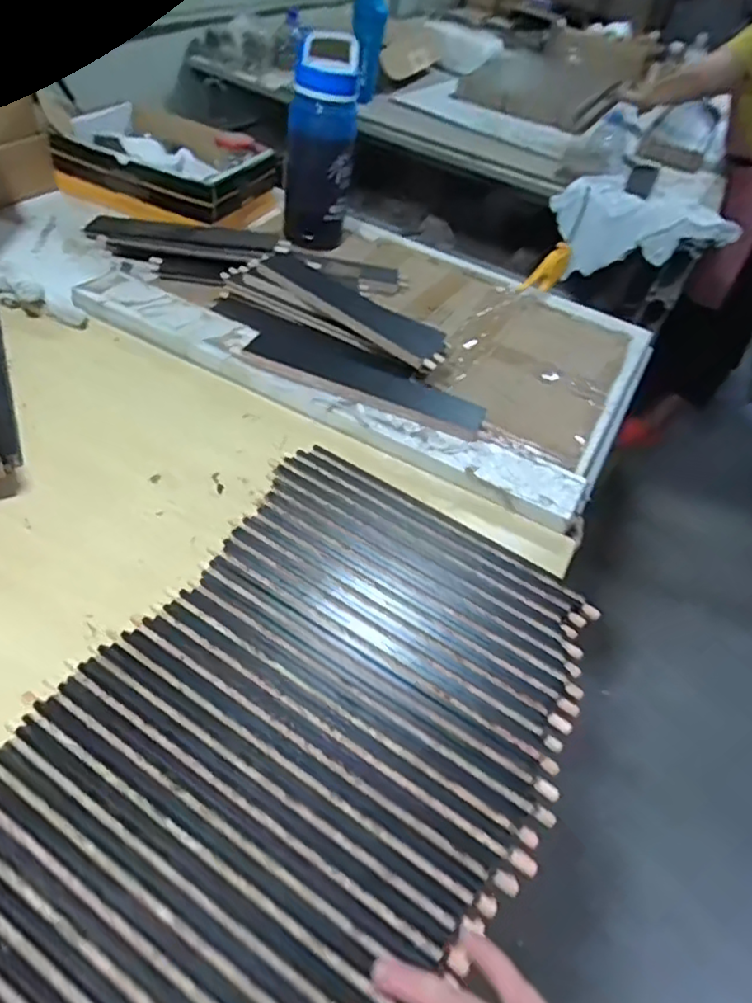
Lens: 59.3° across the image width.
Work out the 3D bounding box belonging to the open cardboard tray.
[{"bbox_3d":[-0.347,-0.558,1.083,0.334,0.079,0.211,20,45,7],"label":"open cardboard tray"}]

